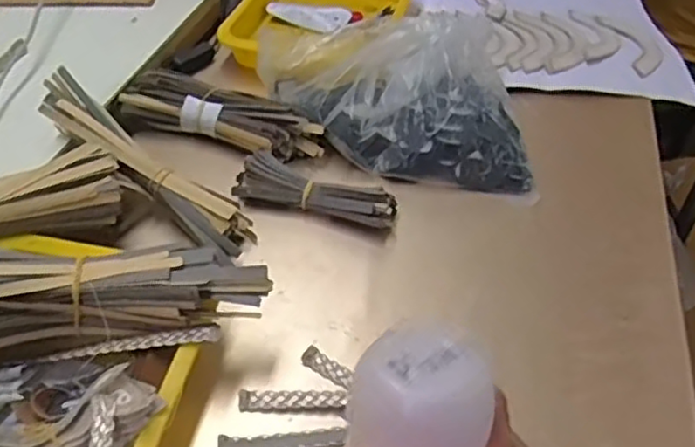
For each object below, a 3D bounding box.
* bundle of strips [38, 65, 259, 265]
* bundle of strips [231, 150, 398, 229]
[{"bbox_3d":[-0.180,-0.050,0.583,0.233,0.028,0.050,39,52,8],"label":"bundle of strips"},{"bbox_3d":[-0.028,-0.030,0.600,0.145,0.026,0.038,12,45,9],"label":"bundle of strips"}]

